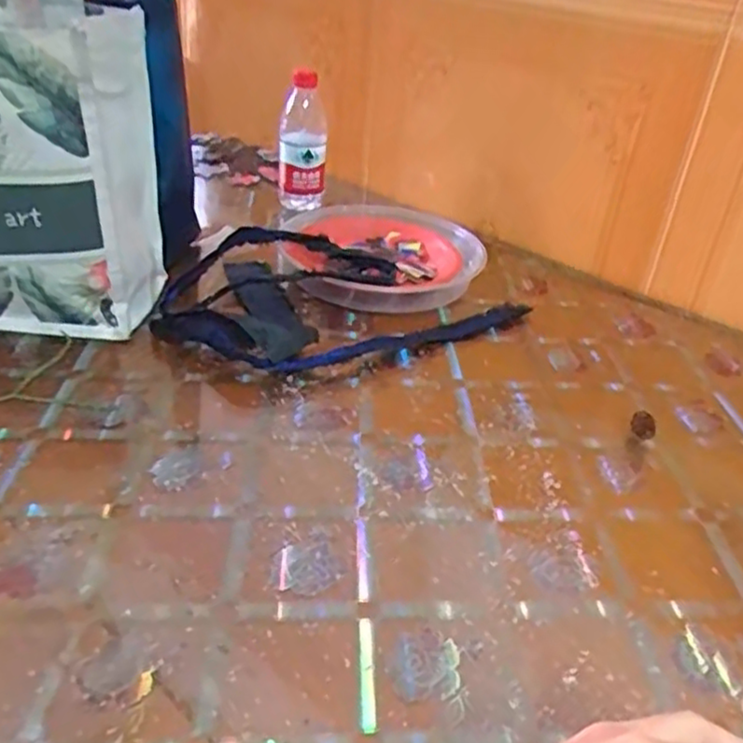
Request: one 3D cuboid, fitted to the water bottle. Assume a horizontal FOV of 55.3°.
[{"bbox_3d":[-0.090,-0.301,0.930,0.060,0.164,0.050,2,34,-6],"label":"water bottle"}]

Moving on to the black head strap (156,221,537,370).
[{"bbox_3d":[-0.037,-0.088,0.733,0.350,0.047,0.212,-10,37,-23],"label":"black head strap"}]

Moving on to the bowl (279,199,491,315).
[{"bbox_3d":[0.010,-0.138,0.819,0.221,0.047,0.200,-2,34,-12],"label":"bowl"}]

